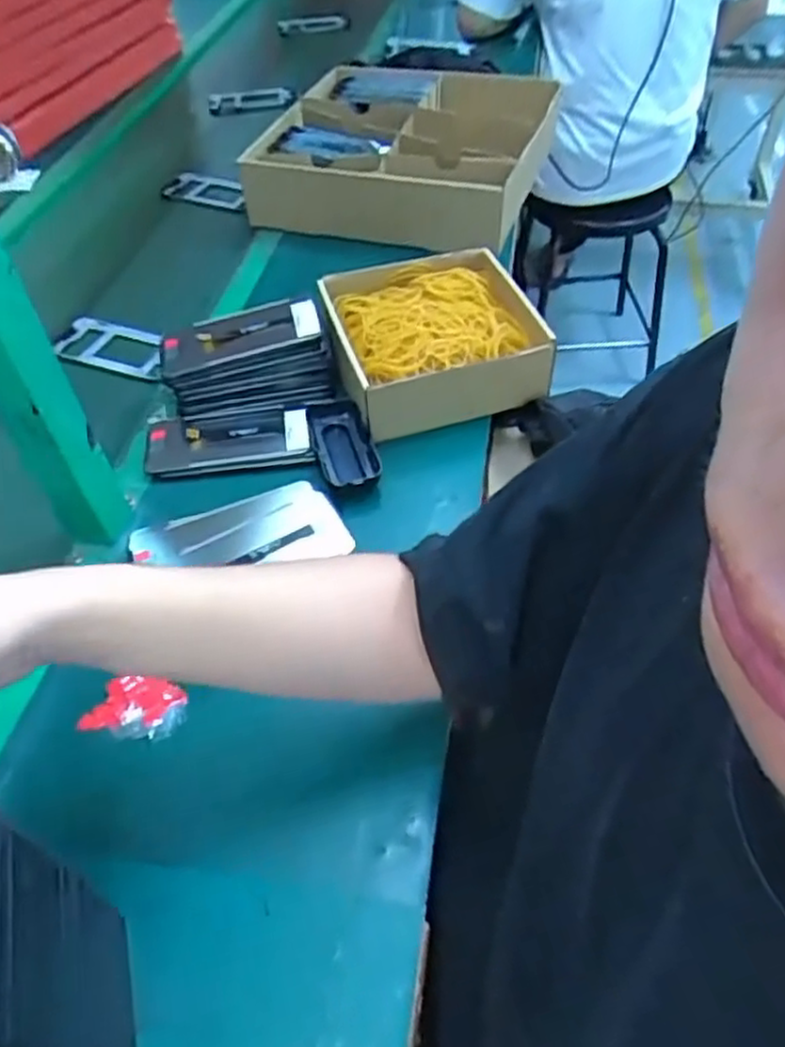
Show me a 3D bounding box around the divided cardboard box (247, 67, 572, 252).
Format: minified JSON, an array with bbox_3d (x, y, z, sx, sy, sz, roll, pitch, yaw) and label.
[{"bbox_3d":[0.024,-0.536,1.040,0.364,0.107,0.363,12,50,12],"label":"divided cardboard box"}]

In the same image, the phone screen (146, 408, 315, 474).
[{"bbox_3d":[-0.159,-0.080,0.708,0.157,0.015,0.072,-4,49,-1],"label":"phone screen"}]

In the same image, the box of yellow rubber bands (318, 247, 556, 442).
[{"bbox_3d":[0.041,-0.187,0.747,0.210,0.072,0.213,-14,50,-10],"label":"box of yellow rubber bands"}]

